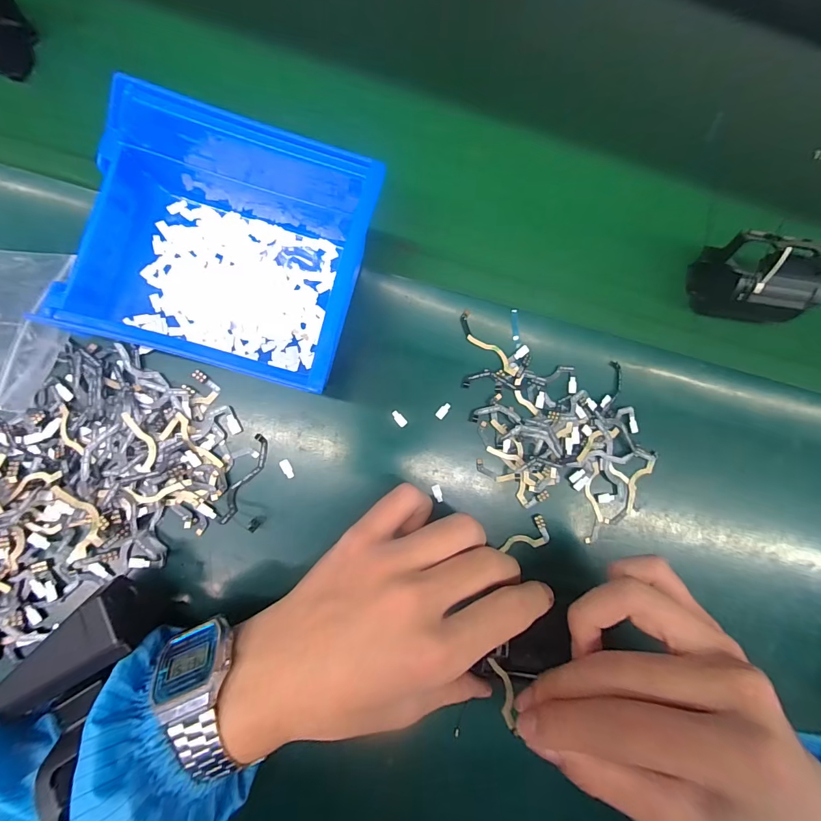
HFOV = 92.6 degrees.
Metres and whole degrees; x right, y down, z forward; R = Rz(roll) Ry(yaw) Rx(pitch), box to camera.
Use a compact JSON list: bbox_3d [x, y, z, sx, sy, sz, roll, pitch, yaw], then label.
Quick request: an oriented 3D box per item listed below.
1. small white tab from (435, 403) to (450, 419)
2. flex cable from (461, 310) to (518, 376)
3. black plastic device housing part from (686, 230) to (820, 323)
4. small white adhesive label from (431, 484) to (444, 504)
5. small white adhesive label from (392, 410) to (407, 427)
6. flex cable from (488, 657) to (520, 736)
[{"bbox_3d":[0.021,0.000,0.242,0.005,0.004,0.011,38,82,-4],"label":"small white tab"},{"bbox_3d":[0.048,-0.040,0.245,0.011,0.004,0.051,-40,92,-9],"label":"flex cable"},{"bbox_3d":[0.231,-0.084,0.261,0.069,0.047,0.047,5,85,-8],"label":"black plastic device housing part"},{"bbox_3d":[0.017,0.051,0.239,0.005,0.004,0.011,-17,88,-9],"label":"small white adhesive label"},{"bbox_3d":[-0.006,0.005,0.238,0.005,0.004,0.011,-41,92,-9],"label":"small white adhesive label"},{"bbox_3d":[0.047,0.139,0.192,0.009,0.031,0.004,1,129,-8],"label":"flex cable"}]

